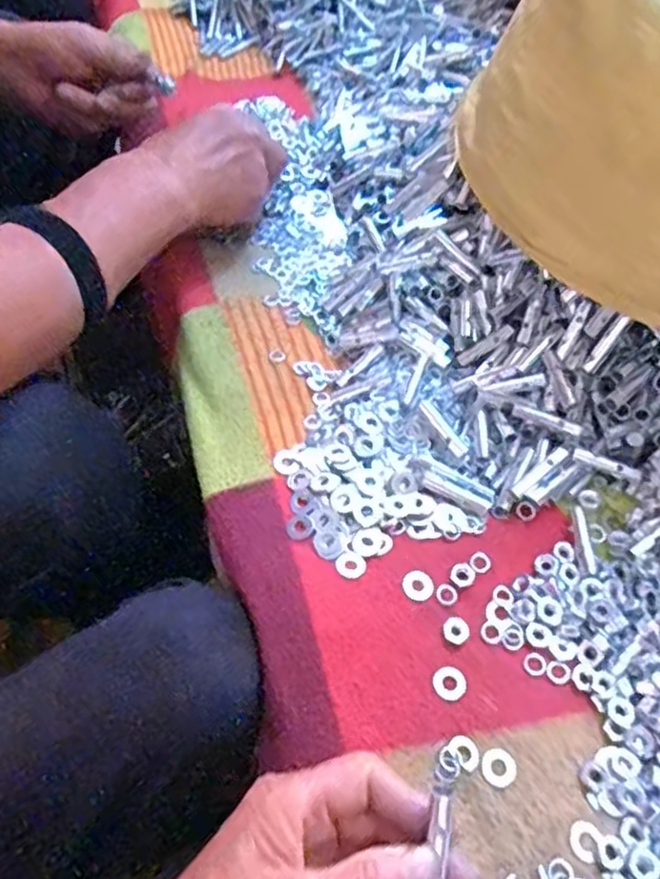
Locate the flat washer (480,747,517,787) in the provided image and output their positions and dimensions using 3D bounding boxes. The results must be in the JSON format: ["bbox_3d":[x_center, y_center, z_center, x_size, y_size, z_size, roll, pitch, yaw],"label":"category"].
[{"bbox_3d":[0.085,0.165,0.344,0.018,0.004,0.017,0,56,-1],"label":"flat washer"}]

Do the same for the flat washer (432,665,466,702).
[{"bbox_3d":[0.064,0.131,0.368,0.018,0.004,0.017,0,56,-1],"label":"flat washer"}]

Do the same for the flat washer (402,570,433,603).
[{"bbox_3d":[0.052,0.085,0.400,0.018,0.004,0.018,0,56,-1],"label":"flat washer"}]

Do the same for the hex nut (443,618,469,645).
[{"bbox_3d":[0.071,0.107,0.383,0.014,0.004,0.015,36,62,21],"label":"hex nut"}]

